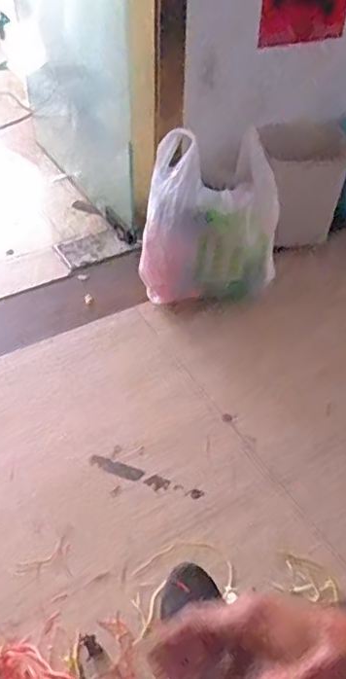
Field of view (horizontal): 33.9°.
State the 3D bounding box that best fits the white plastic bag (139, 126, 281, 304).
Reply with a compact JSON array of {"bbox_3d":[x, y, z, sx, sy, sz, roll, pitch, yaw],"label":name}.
[{"bbox_3d":[0.089,-0.292,1.388,0.340,0.337,0.235,7,45,6],"label":"white plastic bag"}]

